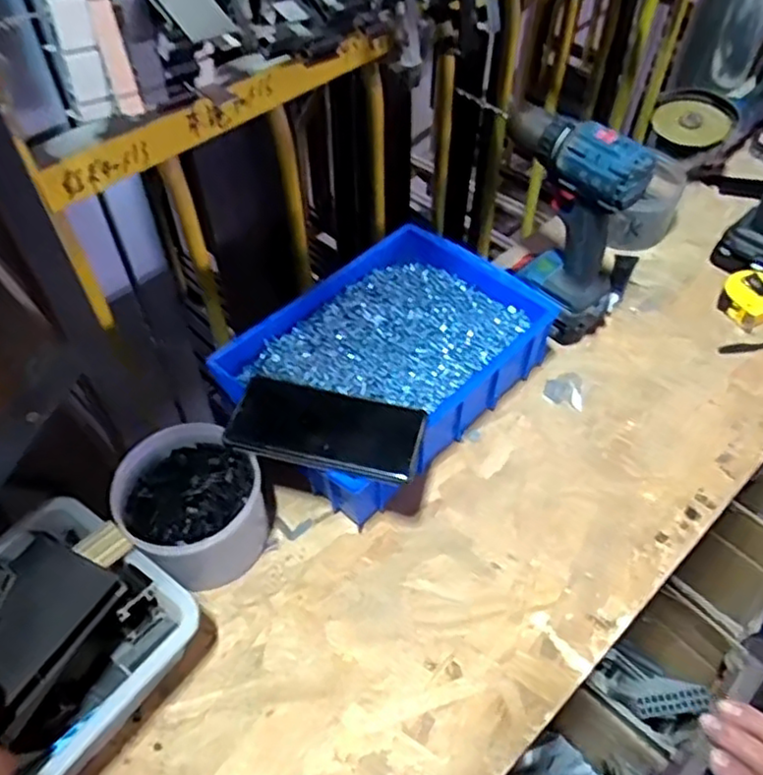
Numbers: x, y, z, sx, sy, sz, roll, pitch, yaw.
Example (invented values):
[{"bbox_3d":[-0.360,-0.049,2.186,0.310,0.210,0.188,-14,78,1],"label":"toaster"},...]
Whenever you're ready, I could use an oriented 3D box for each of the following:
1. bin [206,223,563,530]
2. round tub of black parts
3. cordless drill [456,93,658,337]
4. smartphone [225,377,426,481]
[{"bbox_3d":[0.003,-0.022,0.678,0.224,0.089,0.310,32,58,24],"label":"bin"},{"bbox_3d":[-0.157,0.102,0.571,0.111,0.081,0.113,0,51,1],"label":"round tub of black parts"},{"bbox_3d":[0.179,-0.172,0.707,0.170,0.227,0.078,37,60,26],"label":"cordless drill"},{"bbox_3d":[-0.046,0.031,0.568,0.160,0.012,0.075,11,51,8],"label":"smartphone"}]

